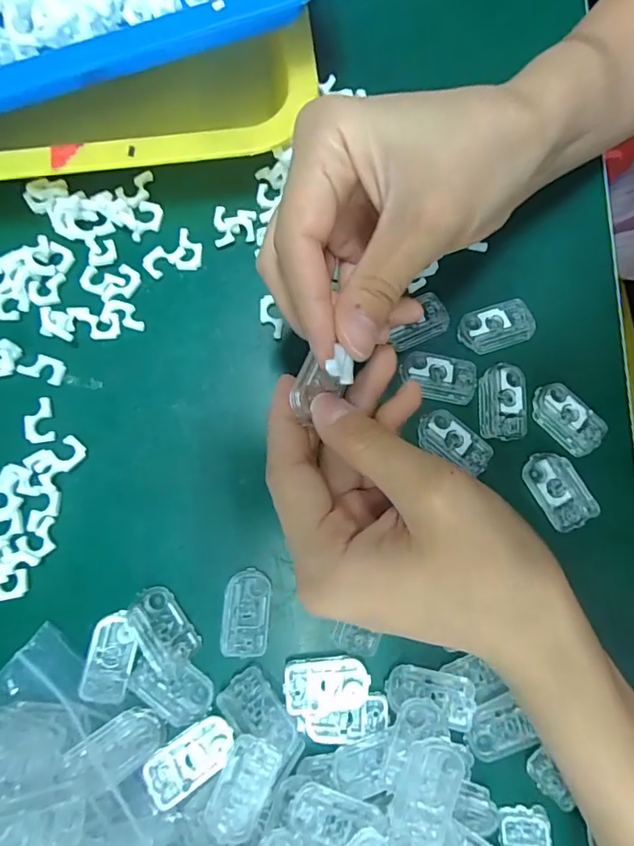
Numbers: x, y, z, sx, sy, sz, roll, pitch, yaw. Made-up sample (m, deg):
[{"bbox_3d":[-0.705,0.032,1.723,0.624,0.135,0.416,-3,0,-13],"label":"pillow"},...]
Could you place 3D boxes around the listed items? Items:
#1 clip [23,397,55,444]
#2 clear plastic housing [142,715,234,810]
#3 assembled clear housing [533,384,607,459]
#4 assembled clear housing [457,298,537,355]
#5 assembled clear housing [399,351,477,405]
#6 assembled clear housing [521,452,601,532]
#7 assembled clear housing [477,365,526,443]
[{"bbox_3d":[-0.135,-0.001,0.228,0.013,0.004,0.021,-12,80,-2],"label":"clip"},{"bbox_3d":[-0.053,0.140,0.197,0.035,0.012,0.018,-28,81,-5],"label":"clear plastic housing"},{"bbox_3d":[0.123,-0.003,0.230,0.023,0.004,0.037,-42,82,-7],"label":"assembled clear housing"},{"bbox_3d":[0.090,-0.050,0.239,0.037,0.004,0.022,-16,80,-2],"label":"assembled clear housing"},{"bbox_3d":[0.060,-0.023,0.234,0.037,0.004,0.023,13,80,3],"label":"assembled clear housing"},{"bbox_3d":[0.116,0.032,0.228,0.022,0.007,0.037,-29,81,-5],"label":"assembled clear housing"},{"bbox_3d":[0.091,-0.011,0.232,0.023,0.004,0.037,0,80,0],"label":"assembled clear housing"}]

